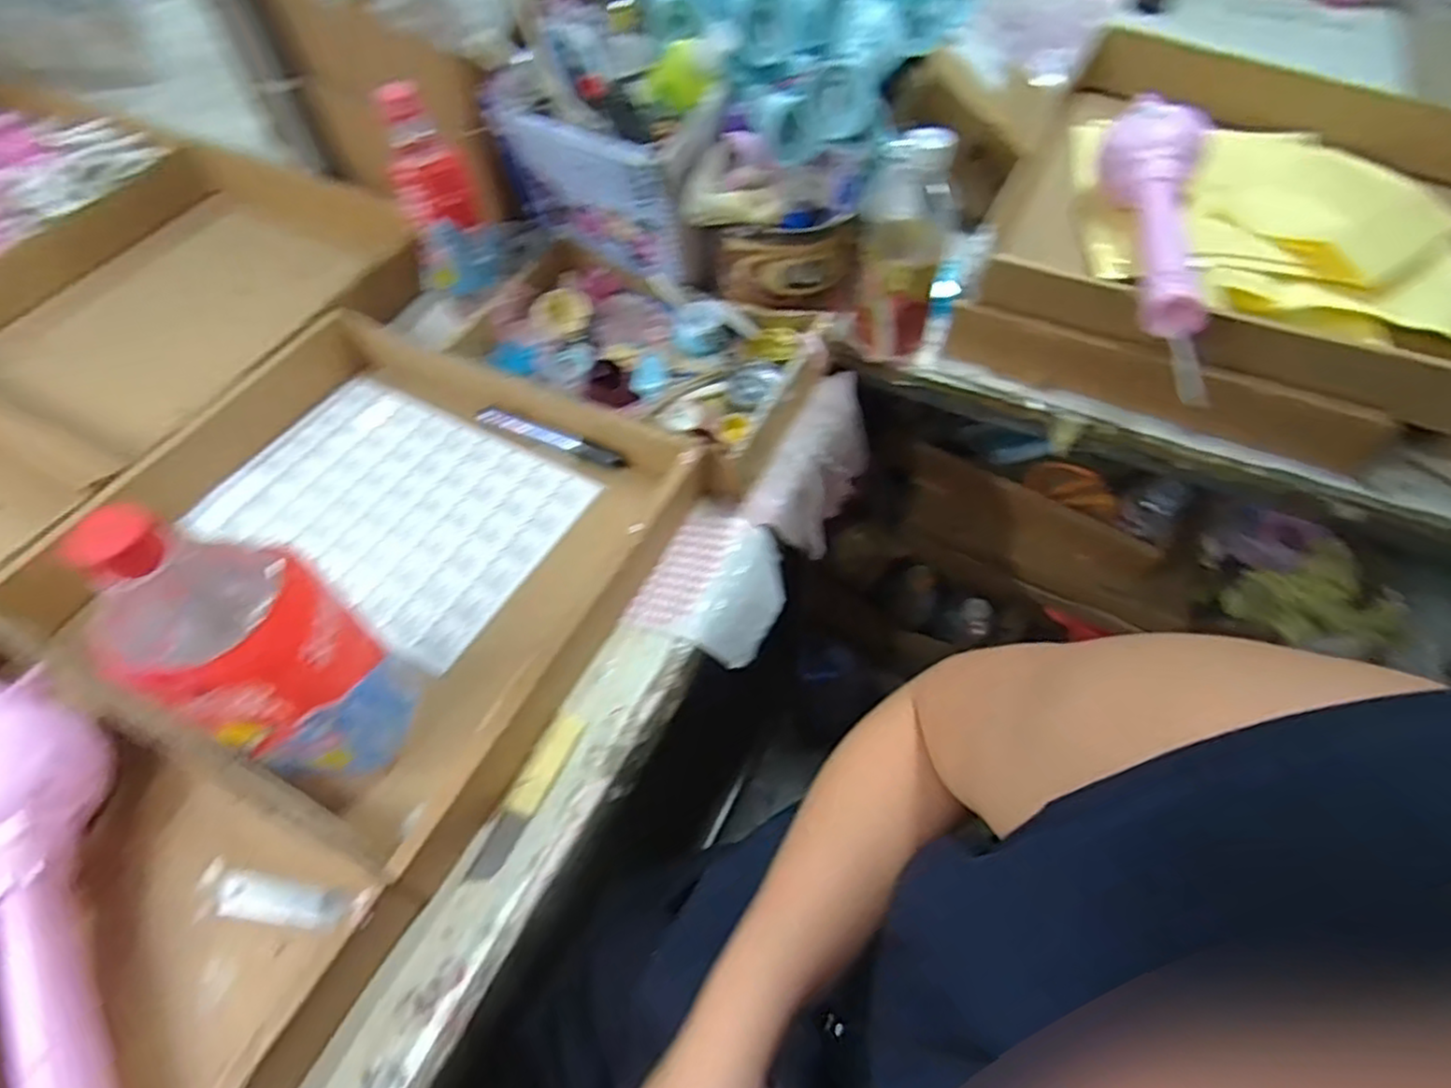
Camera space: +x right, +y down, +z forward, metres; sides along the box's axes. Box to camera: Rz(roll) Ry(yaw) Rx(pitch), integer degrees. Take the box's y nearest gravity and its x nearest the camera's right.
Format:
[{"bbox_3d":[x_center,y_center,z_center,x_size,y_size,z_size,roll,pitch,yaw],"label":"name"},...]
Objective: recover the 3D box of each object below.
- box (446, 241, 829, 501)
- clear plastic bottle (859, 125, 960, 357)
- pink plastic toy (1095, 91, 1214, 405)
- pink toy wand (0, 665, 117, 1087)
[{"bbox_3d":[-0.071,-0.172,0.643,0.297,0.044,0.194,27,60,17],"label":"box"},{"bbox_3d":[0.157,-0.261,0.623,0.081,0.178,0.095,14,57,9],"label":"clear plastic bottle"},{"bbox_3d":[0.368,-0.264,0.599,0.084,0.067,0.356,8,56,5],"label":"pink plastic toy"},{"bbox_3d":[-0.362,0.194,0.370,0.081,0.053,0.308,-29,61,-18],"label":"pink toy wand"}]

